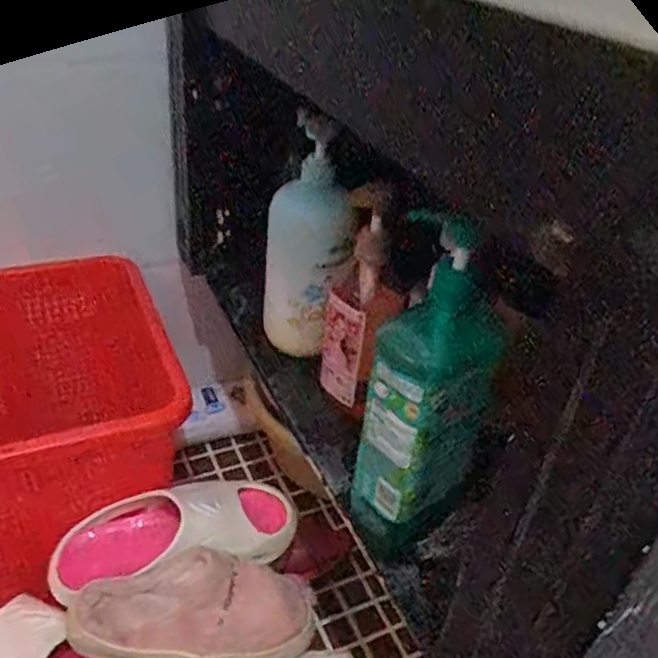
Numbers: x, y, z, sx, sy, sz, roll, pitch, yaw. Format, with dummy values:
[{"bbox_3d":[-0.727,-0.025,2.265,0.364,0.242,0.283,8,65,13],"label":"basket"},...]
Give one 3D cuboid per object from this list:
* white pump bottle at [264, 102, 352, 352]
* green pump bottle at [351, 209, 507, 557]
[{"bbox_3d":[-0.027,-0.077,0.690,0.081,0.246,0.077,3,35,-4],"label":"white pump bottle"},{"bbox_3d":[0.072,0.057,0.490,0.080,0.257,0.069,33,43,33],"label":"green pump bottle"}]

